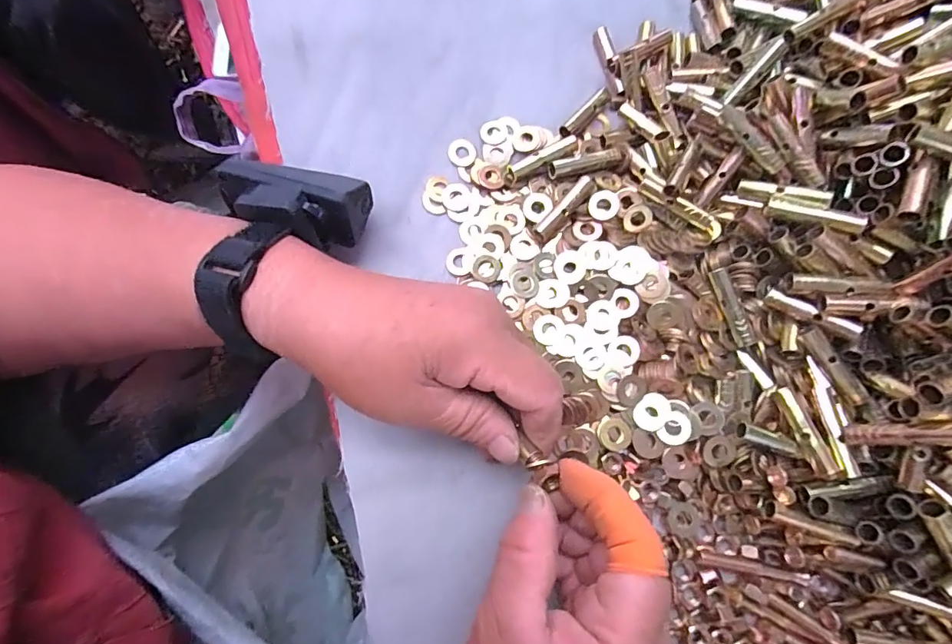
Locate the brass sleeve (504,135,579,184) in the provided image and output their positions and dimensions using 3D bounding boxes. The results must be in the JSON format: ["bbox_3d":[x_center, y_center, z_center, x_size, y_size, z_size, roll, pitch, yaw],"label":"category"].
[{"bbox_3d":[0.039,-0.095,0.281,0.046,0.007,0.010,-26,79,-7],"label":"brass sleeve"}]

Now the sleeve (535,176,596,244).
[{"bbox_3d":[0.052,-0.065,0.272,0.010,0.010,0.045,43,80,8],"label":"sleeve"}]

